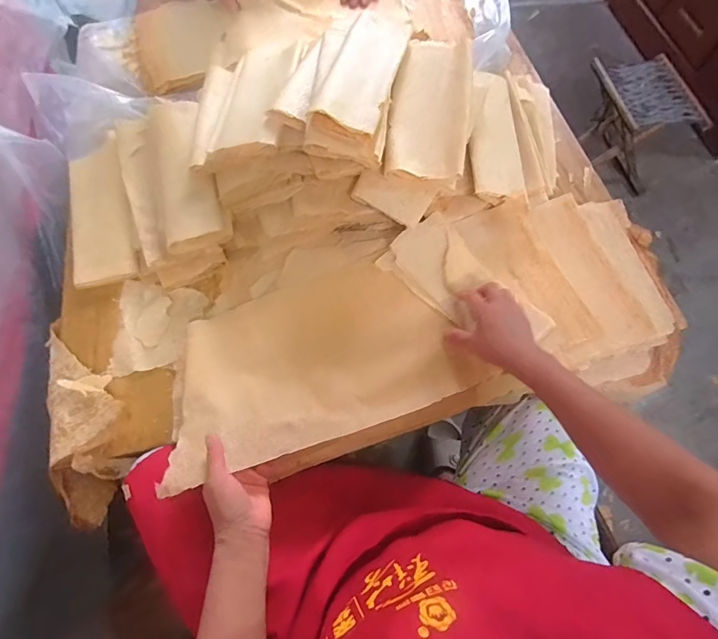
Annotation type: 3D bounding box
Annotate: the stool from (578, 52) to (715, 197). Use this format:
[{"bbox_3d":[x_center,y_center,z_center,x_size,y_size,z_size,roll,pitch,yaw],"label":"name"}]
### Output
[{"bbox_3d":[0.857,-0.630,1.311,0.240,0.295,0.288,-9,67,-5],"label":"stool"}]

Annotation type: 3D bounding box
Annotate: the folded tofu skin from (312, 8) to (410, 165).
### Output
[{"bbox_3d":[0.009,-0.396,0.631,0.109,0.041,0.299,11,67,4],"label":"folded tofu skin"}]

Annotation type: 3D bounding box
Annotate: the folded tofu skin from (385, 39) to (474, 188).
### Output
[{"bbox_3d":[0.117,-0.346,0.649,0.126,0.050,0.270,9,67,3],"label":"folded tofu skin"}]

